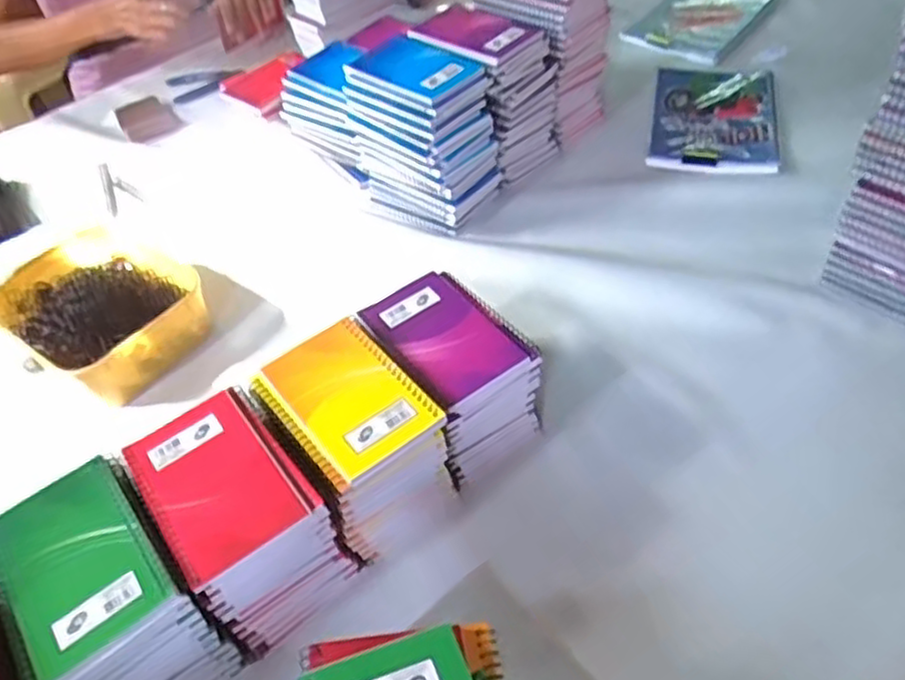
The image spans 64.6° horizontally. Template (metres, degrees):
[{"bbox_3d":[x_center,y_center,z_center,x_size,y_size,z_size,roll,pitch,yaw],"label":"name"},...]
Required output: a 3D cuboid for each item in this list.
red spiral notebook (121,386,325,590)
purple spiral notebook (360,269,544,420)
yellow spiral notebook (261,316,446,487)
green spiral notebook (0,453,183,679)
[{"bbox_3d":[-0.156,0.090,0.479,0.090,0.008,0.125,-32,54,-20],"label":"red spiral notebook"},{"bbox_3d":[-0.006,-0.006,0.578,0.095,0.017,0.134,-30,53,-19],"label":"purple spiral notebook"},{"bbox_3d":[-0.075,0.038,0.525,0.082,0.012,0.129,-32,54,-20],"label":"yellow spiral notebook"},{"bbox_3d":[-0.236,0.139,0.446,0.095,0.015,0.127,-35,55,-22],"label":"green spiral notebook"}]

